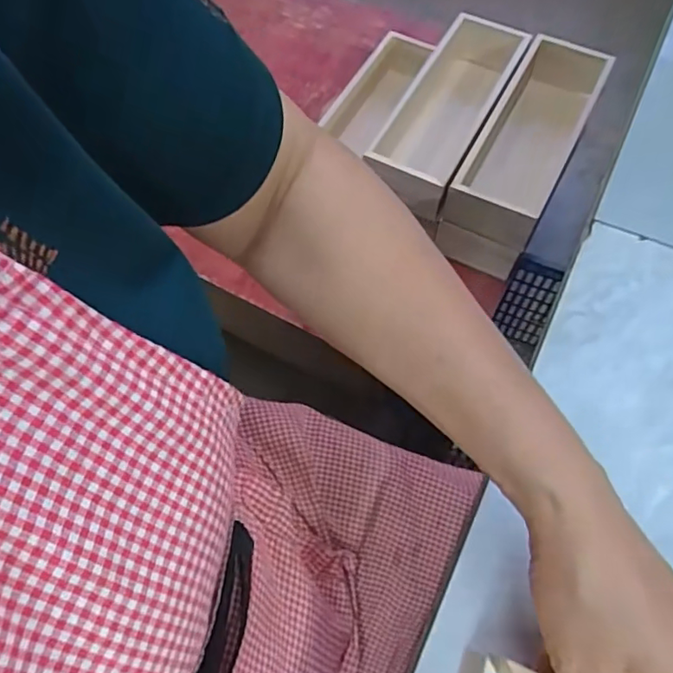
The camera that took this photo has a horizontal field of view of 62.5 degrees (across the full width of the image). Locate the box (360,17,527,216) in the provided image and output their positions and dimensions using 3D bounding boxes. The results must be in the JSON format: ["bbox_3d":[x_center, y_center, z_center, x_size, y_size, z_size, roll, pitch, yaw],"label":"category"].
[{"bbox_3d":[0.144,-0.280,0.709,0.109,0.090,0.290,24,67,13],"label":"box"}]

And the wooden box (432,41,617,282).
[{"bbox_3d":[0.238,-0.239,0.687,0.095,0.105,0.293,26,67,14],"label":"wooden box"}]

